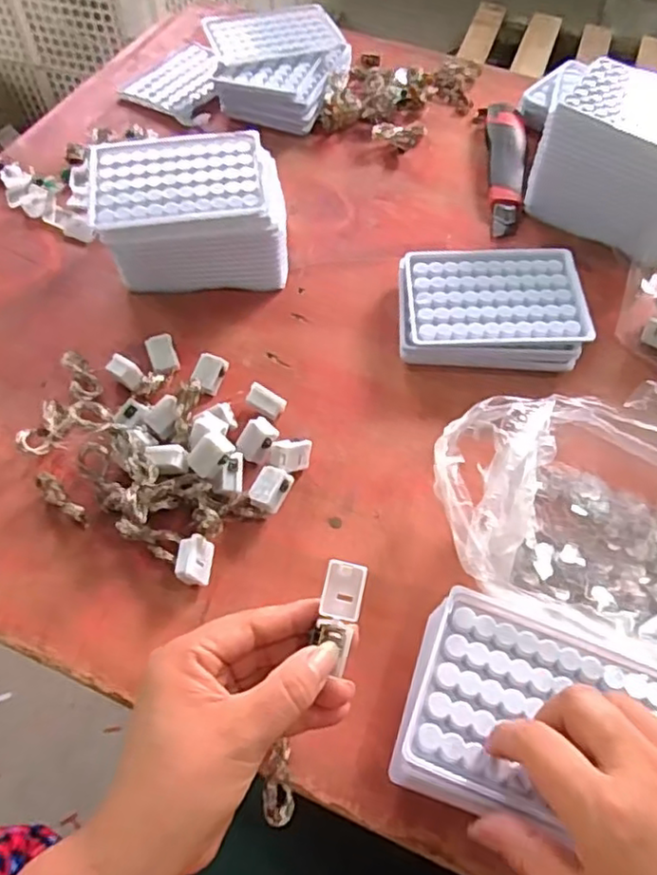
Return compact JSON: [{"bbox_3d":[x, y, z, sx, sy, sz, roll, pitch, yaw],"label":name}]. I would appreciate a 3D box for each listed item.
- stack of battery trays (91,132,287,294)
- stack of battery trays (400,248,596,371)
[{"bbox_3d":[-0.107,-0.178,0.507,0.145,0.070,0.103,-5,58,-4],"label":"stack of battery trays"},{"bbox_3d":[0.123,-0.101,0.491,0.134,0.031,0.100,2,58,1],"label":"stack of battery trays"}]

